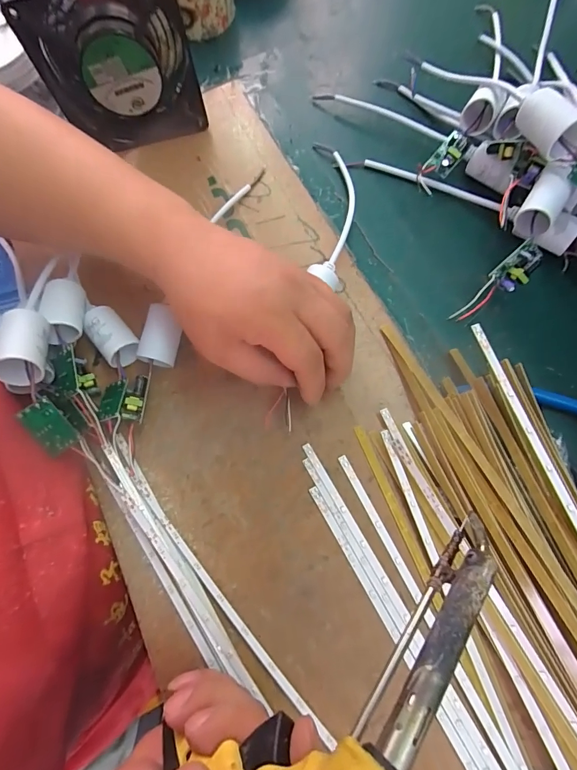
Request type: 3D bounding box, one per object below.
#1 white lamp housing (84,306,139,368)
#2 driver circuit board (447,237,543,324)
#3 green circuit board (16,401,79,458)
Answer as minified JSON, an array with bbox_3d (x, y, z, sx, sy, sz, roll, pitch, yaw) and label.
[{"bbox_3d":[-0.136,-0.038,0.295,0.027,0.027,0.045,-37,75,-9],"label":"white lamp housing"},{"bbox_3d":[0.161,-0.075,0.292,0.073,0.011,0.021,-45,73,24],"label":"driver circuit board"},{"bbox_3d":[-0.154,0.027,0.243,0.020,0.004,0.035,-39,101,-19],"label":"green circuit board"}]

